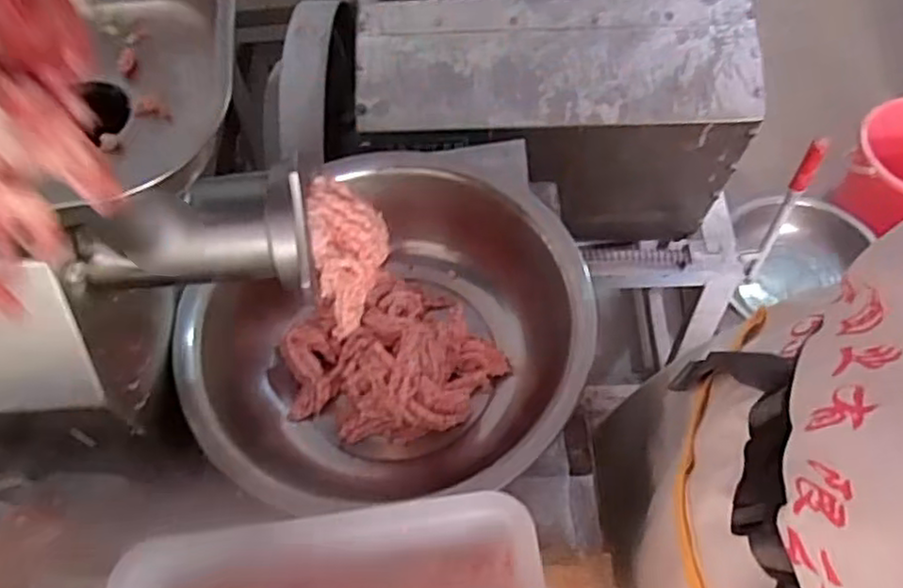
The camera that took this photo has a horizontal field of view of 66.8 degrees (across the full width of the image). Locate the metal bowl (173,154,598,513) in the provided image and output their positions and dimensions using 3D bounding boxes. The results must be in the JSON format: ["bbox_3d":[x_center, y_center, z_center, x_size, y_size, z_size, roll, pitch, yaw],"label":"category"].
[{"bbox_3d":[-0.045,0.043,0.652,0.336,0.135,0.340,28,64,17],"label":"metal bowl"}]

